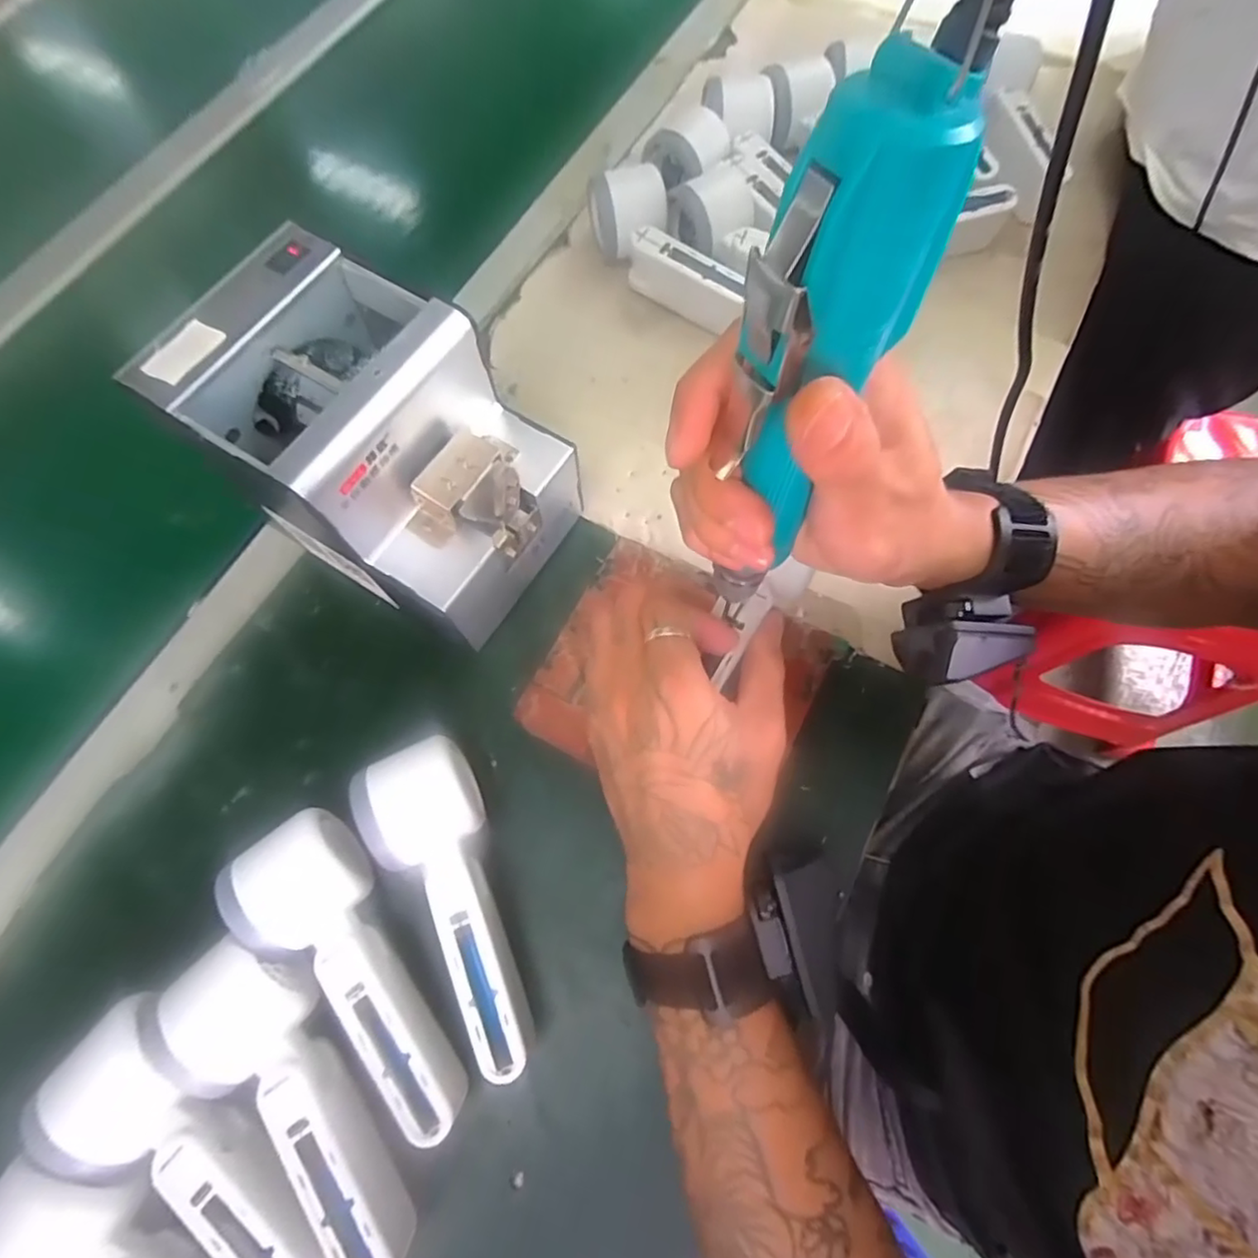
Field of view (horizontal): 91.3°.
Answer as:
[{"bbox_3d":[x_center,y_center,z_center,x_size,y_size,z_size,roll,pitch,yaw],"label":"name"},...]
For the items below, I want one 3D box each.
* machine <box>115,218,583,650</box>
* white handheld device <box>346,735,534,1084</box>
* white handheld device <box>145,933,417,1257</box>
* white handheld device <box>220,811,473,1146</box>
[{"bbox_3d":[-0.129,-0.095,0.351,0.178,0.144,0.122,30,73,11],"label":"machine"},{"bbox_3d":[-0.088,0.140,0.323,0.056,0.044,0.161,-26,72,-8],"label":"white handheld device"},{"bbox_3d":[-0.152,0.219,0.288,0.057,0.051,0.157,-42,75,-13],"label":"white handheld device"},{"bbox_3d":[-0.132,0.168,0.309,0.058,0.048,0.162,-43,75,-13],"label":"white handheld device"}]

